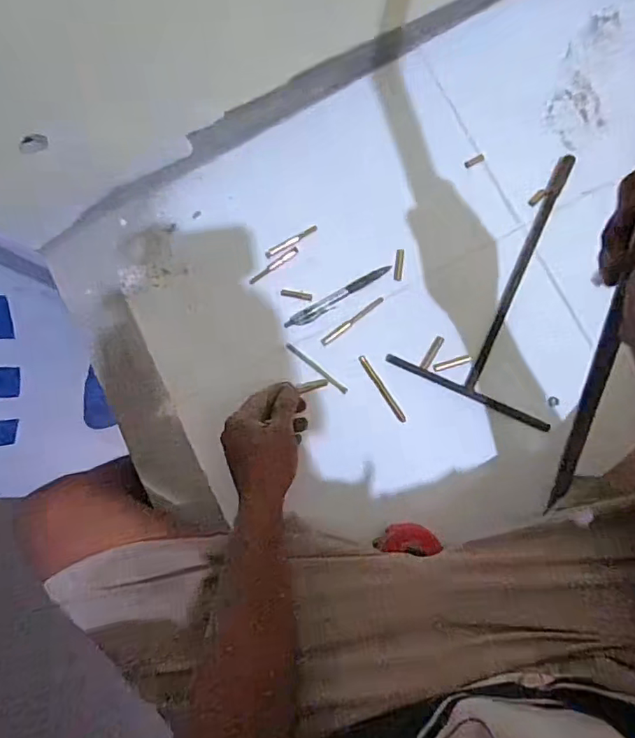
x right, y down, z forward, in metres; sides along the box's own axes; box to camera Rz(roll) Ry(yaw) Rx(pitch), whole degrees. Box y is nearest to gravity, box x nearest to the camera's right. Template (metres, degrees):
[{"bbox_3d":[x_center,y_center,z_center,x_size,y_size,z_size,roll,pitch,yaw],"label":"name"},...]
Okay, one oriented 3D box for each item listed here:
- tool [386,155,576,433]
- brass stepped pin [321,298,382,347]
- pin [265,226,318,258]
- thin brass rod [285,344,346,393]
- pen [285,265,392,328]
[{"bbox_3d":[0.233,-0.105,0.611,0.184,0.012,0.301,26,86,6],"label":"tool"},{"bbox_3d":[0.042,-0.056,0.624,0.088,0.004,0.010,-36,83,-1],"label":"brass stepped pin"},{"bbox_3d":[-0.032,-0.154,0.637,0.069,0.006,0.012,-27,83,0],"label":"pin"},{"bbox_3d":[-0.001,0.000,0.618,0.087,0.008,0.008,39,88,6],"label":"thin brass rod"},{"bbox_3d":[0.025,-0.084,0.622,0.140,0.010,0.018,-28,83,0],"label":"pen"}]

